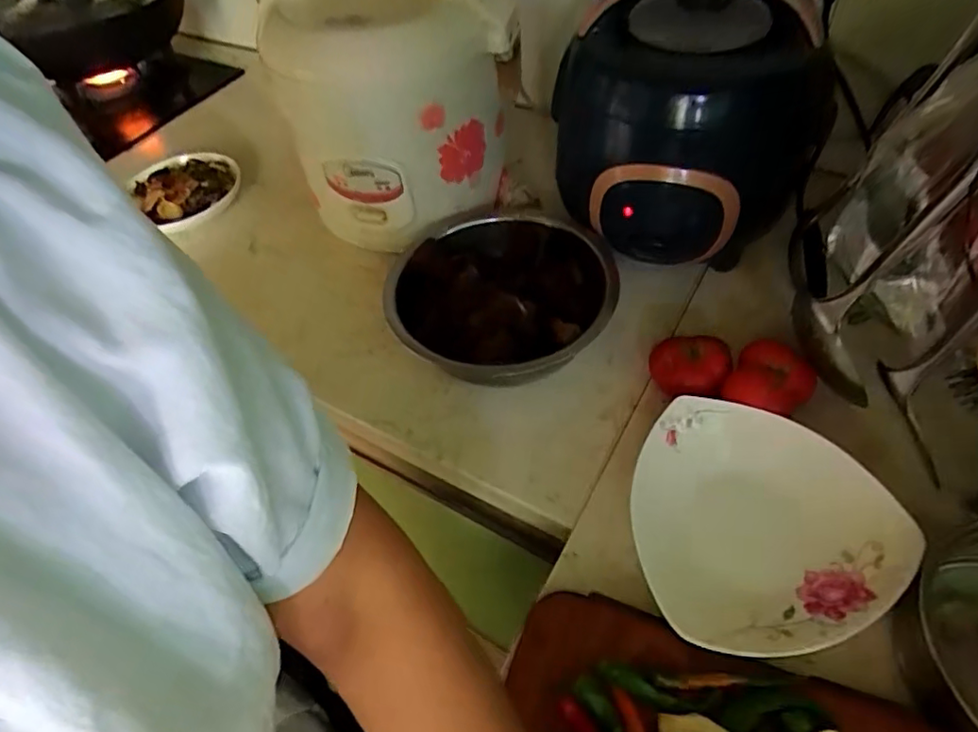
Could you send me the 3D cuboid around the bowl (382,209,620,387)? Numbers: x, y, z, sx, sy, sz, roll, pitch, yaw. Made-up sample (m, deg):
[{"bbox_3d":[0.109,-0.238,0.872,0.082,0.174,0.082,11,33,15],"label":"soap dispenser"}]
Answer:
[{"bbox_3d":[0.004,-0.063,0.600,0.213,0.083,0.209,-3,51,4],"label":"bowl"}]

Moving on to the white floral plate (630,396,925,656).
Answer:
[{"bbox_3d":[0.210,0.116,0.454,0.187,0.045,0.191,-3,51,4],"label":"white floral plate"}]

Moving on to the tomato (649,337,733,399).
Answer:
[{"bbox_3d":[0.183,0.008,0.540,0.068,0.051,0.063,-3,51,4],"label":"tomato"}]

